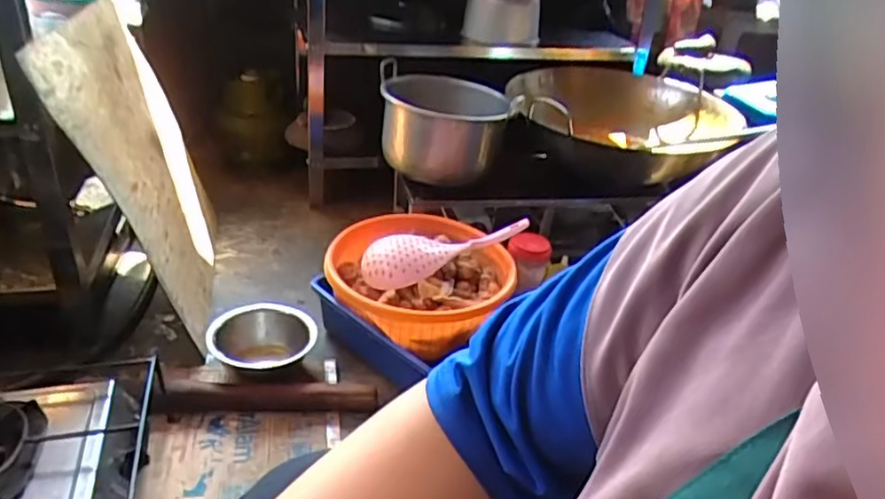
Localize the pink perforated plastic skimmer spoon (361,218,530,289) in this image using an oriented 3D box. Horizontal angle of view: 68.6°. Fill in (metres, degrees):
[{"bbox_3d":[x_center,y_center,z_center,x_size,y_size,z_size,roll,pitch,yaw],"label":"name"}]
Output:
[{"bbox_3d":[0.003,0.000,1.262,0.302,0.117,0.077,-8,33,-24],"label":"pink perforated plastic skimmer spoon"}]

